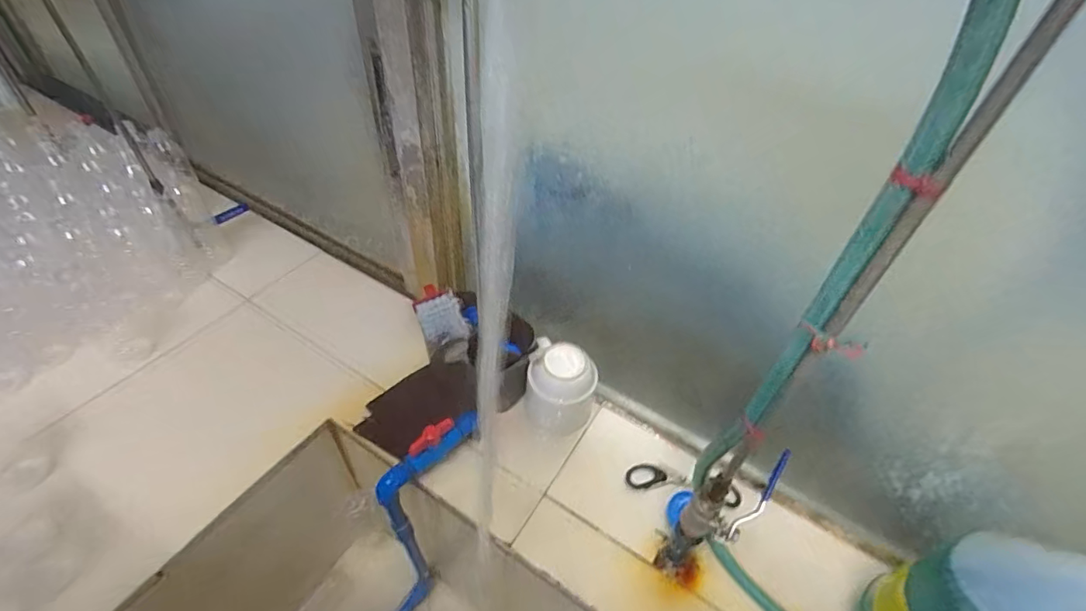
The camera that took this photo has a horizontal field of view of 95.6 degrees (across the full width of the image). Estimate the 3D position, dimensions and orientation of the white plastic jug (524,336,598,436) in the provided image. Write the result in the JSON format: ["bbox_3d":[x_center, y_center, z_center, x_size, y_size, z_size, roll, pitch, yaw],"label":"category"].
[{"bbox_3d":[0.026,0.107,0.679,0.097,0.113,0.091,3,46,-3],"label":"white plastic jug"}]

